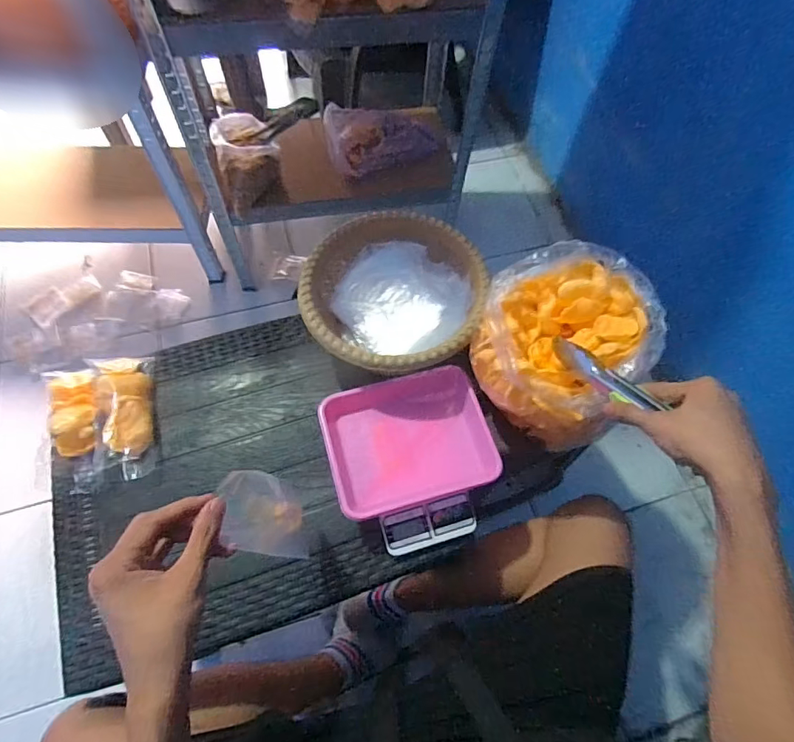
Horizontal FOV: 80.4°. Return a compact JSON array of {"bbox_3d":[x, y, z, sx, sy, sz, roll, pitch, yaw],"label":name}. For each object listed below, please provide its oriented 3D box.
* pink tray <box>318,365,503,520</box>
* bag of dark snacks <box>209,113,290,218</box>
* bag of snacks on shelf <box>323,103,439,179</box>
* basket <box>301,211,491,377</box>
[{"bbox_3d":[0.015,0.099,0.672,0.225,0.052,0.178,-14,66,-10],"label":"pink tray"},{"bbox_3d":[-0.343,-0.489,1.095,0.137,0.138,0.176,-12,65,-9],"label":"bag of dark snacks"},{"bbox_3d":[-0.040,-0.581,1.151,0.264,0.131,0.122,-13,66,-9],"label":"bag of snacks on shelf"},{"bbox_3d":[-0.005,-0.105,0.720,0.252,0.111,0.262,1,64,-3],"label":"basket"}]

